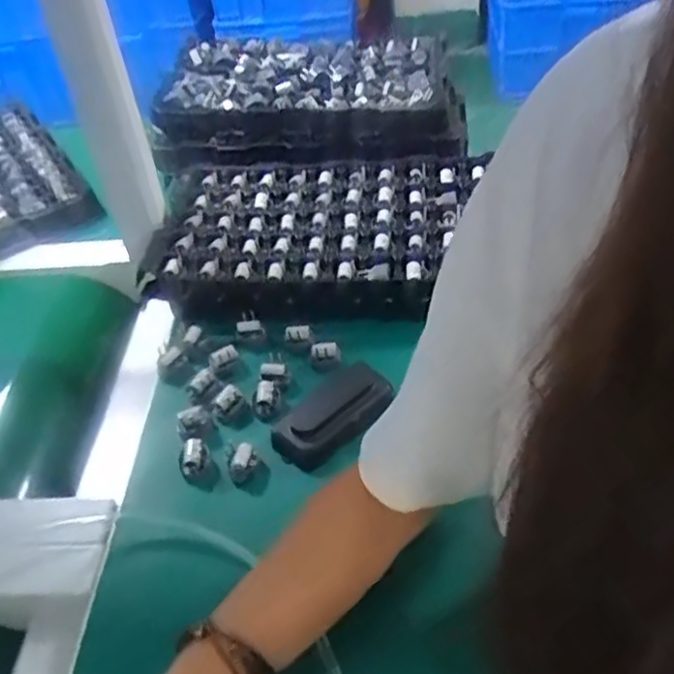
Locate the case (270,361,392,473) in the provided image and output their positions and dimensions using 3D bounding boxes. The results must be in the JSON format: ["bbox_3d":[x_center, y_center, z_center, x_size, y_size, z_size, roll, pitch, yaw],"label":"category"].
[{"bbox_3d":[-0.002,0.062,0.572,0.052,0.023,0.106,30,55,33],"label":"case"}]

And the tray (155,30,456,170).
[{"bbox_3d":[-0.031,-0.284,0.821,0.345,0.065,0.224,-2,44,6],"label":"tray"}]

